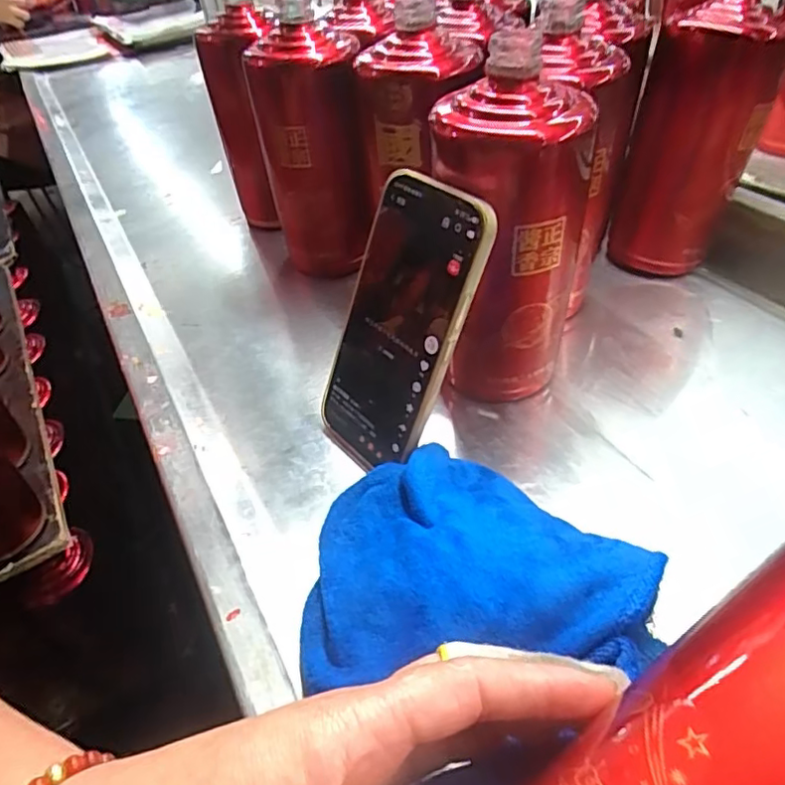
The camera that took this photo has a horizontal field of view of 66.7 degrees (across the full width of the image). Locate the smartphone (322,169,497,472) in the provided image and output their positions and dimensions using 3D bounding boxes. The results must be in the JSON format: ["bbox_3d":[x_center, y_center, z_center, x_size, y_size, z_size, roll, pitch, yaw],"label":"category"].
[{"bbox_3d":[0.001,-0.032,0.330,0.007,0.163,0.078,-8,36,-43],"label":"smartphone"}]

